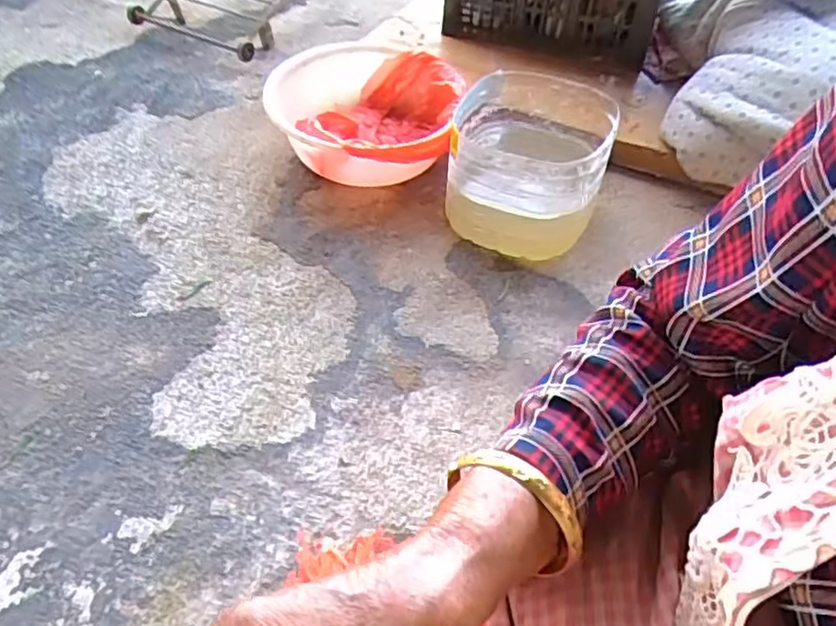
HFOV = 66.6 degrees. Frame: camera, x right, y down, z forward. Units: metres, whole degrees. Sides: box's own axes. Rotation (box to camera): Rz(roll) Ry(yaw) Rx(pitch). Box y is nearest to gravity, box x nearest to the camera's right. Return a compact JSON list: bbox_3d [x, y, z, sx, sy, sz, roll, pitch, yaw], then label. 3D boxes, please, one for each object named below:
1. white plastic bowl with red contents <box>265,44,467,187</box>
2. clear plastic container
[{"bbox_3d":[-0.103,-0.386,1.248,0.358,0.151,0.381,9,49,5],"label":"white plastic bowl with red contents"},{"bbox_3d":[0.188,-0.254,1.100,0.258,0.217,0.275,9,49,5],"label":"clear plastic container"}]

